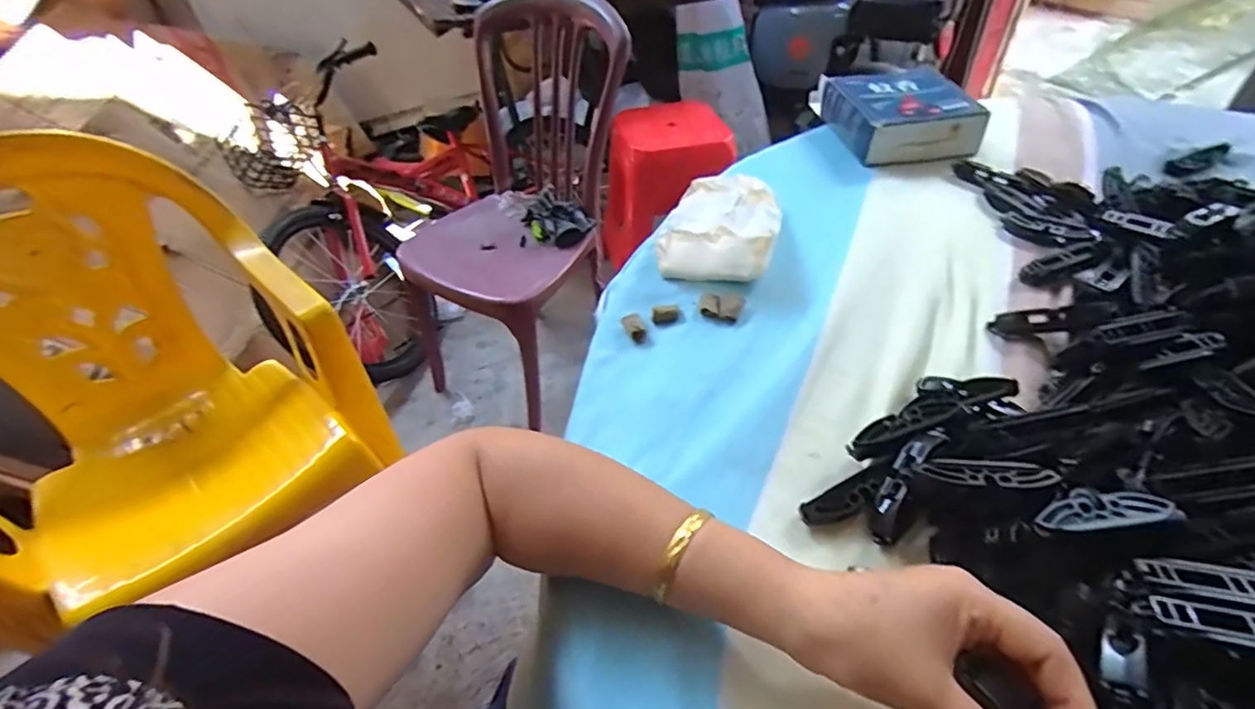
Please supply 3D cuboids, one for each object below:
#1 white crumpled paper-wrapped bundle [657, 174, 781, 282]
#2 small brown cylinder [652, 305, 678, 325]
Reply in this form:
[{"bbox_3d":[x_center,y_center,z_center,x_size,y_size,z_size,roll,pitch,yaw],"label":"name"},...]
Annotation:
[{"bbox_3d":[0.092,-0.131,0.539,0.102,0.042,0.147,12,48,14],"label":"white crumpled paper-wrapped bundle"},{"bbox_3d":[0.033,-0.035,0.481,0.025,0.010,0.015,-20,49,-15],"label":"small brown cylinder"}]

